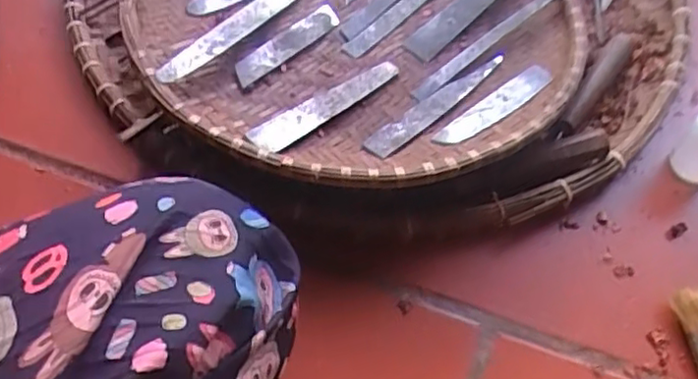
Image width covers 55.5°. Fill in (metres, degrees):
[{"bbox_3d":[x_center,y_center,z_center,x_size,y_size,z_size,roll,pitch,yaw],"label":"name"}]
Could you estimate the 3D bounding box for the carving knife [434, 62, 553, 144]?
[{"bbox_3d":[0.104,-0.058,0.471,0.109,0.005,0.023,-35,59,-21],"label":"carving knife"}]

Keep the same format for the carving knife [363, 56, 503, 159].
[{"bbox_3d":[0.062,-0.063,0.474,0.133,0.010,0.021,-39,68,-21],"label":"carving knife"}]

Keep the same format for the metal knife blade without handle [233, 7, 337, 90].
[{"bbox_3d":[-0.046,-0.108,0.494,0.096,0.005,0.022,-40,84,-24],"label":"metal knife blade without handle"}]

